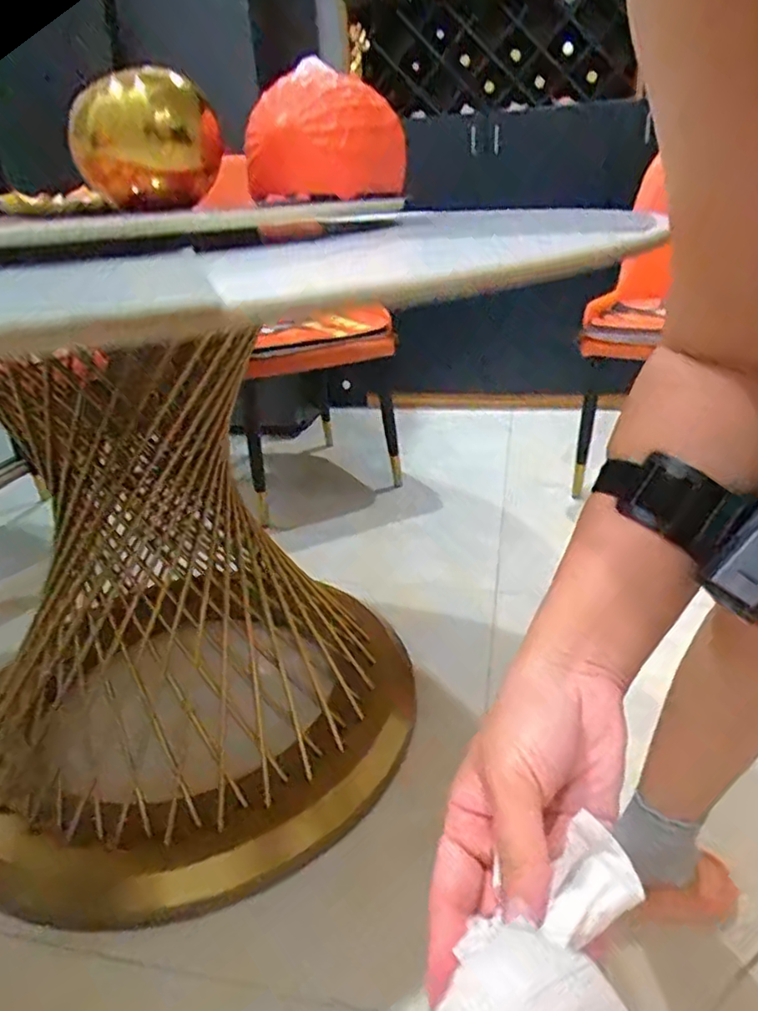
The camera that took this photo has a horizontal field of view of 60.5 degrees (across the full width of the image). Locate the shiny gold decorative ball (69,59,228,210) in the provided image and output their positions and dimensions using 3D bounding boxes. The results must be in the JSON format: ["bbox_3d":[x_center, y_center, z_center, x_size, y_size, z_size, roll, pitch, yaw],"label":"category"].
[{"bbox_3d":[-0.200,-0.322,0.572,0.113,0.106,0.115,-9,26,-11],"label":"shiny gold decorative ball"}]

